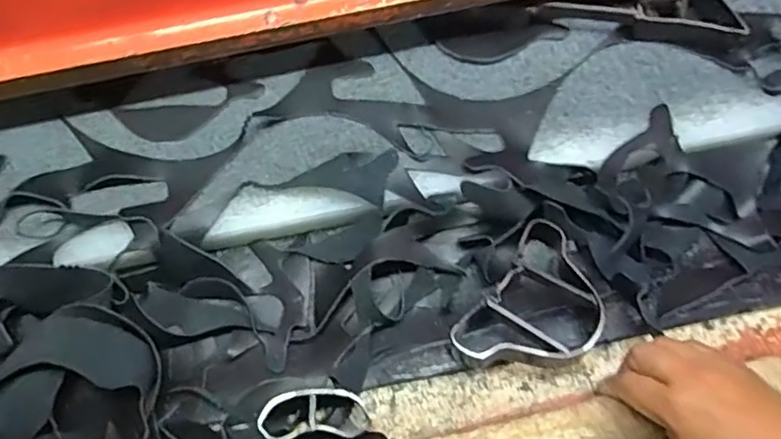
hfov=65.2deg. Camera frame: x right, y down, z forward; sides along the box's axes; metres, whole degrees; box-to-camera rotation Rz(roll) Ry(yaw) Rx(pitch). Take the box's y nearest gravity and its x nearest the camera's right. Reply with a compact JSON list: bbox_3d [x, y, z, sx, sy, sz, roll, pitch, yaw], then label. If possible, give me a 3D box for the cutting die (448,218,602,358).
[{"bbox_3d":[0.121,0.067,0.482,0.090,0.040,0.143,35,71,14],"label":"cutting die"}]

